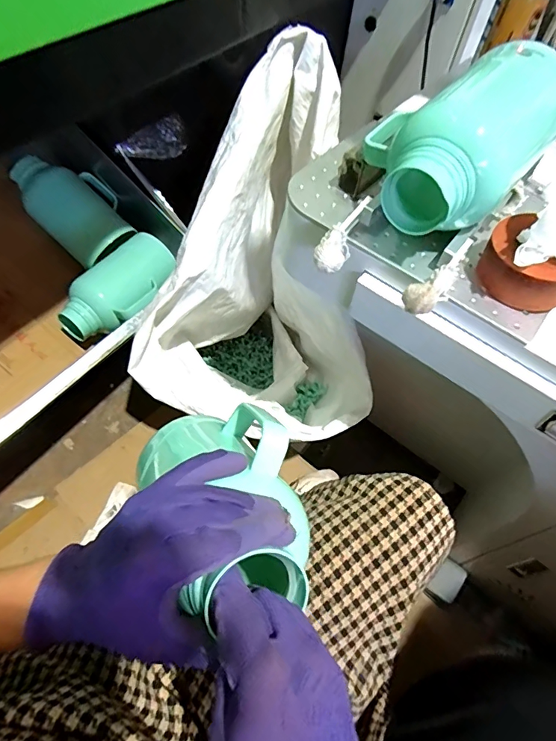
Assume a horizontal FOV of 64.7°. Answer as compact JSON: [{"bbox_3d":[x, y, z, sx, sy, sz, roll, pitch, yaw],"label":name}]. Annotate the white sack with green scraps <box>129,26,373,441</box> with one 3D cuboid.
[{"bbox_3d":[0.016,-0.182,0.927,0.409,0.616,0.632,16,58,6],"label":"white sack with green scraps"}]

